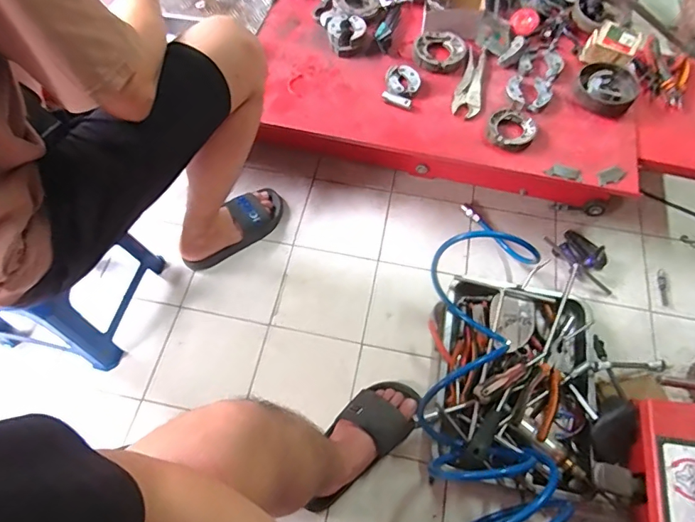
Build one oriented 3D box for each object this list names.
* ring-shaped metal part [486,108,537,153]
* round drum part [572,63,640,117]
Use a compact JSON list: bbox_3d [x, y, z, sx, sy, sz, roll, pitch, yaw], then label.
[{"bbox_3d":[0.345,-0.277,0.968,0.098,0.020,0.100,26,65,13],"label":"ring-shaped metal part"},{"bbox_3d":[0.574,-0.381,1.018,0.126,0.043,0.122,0,62,0],"label":"round drum part"}]

